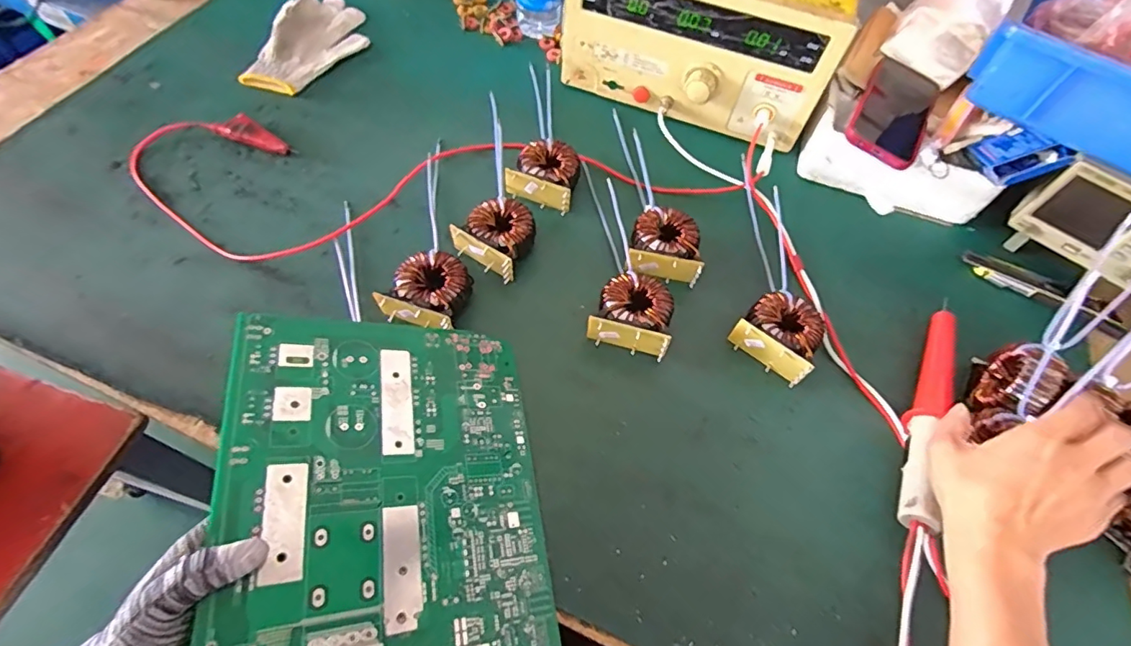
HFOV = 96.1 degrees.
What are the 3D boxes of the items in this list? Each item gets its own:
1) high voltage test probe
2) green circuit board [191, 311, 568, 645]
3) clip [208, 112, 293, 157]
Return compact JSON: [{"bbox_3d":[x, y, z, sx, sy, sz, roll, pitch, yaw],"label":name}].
[{"bbox_3d":[0.339,0.071,0.462,0.036,0.025,0.252,30,56,13],"label":"high voltage test probe"},{"bbox_3d":[-0.121,0.124,0.375,0.227,0.004,0.278,6,56,-30],"label":"green circuit board"},{"bbox_3d":[-0.368,-0.221,0.598,0.091,0.030,0.026,20,60,6],"label":"clip"}]

